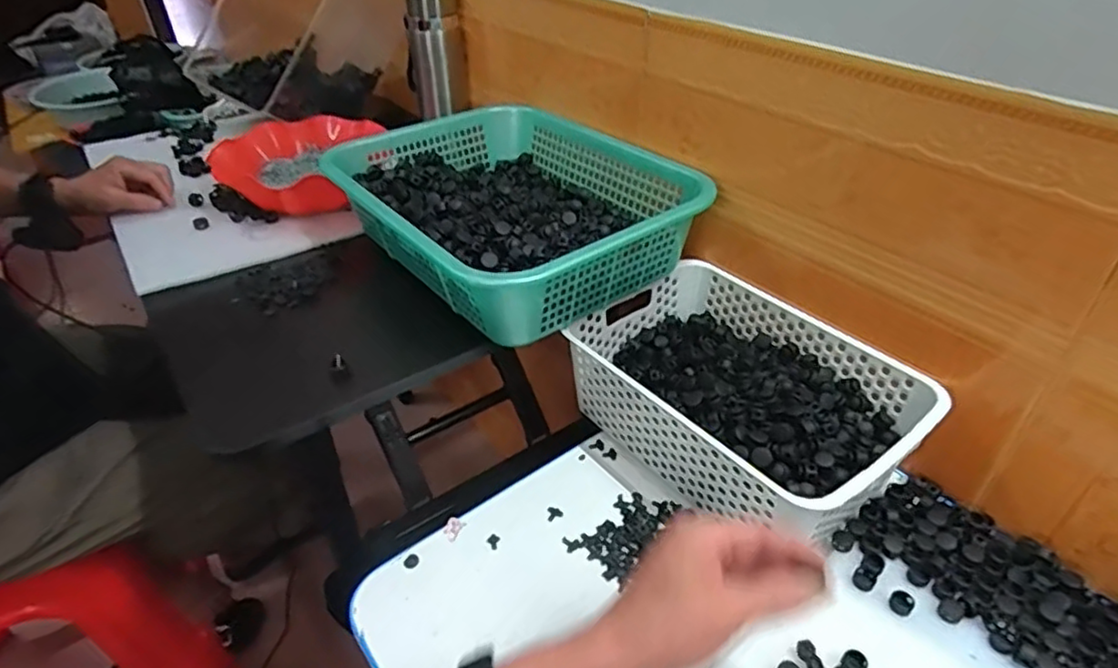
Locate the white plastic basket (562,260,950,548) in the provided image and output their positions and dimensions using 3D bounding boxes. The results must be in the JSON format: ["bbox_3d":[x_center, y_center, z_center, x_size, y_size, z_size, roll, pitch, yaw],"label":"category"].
[{"bbox_3d":[0.174,0.060,0.639,0.204,0.099,0.304,-28,45,-29],"label":"white plastic basket"}]

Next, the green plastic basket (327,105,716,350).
[{"bbox_3d":[-0.053,-0.146,0.735,0.289,0.090,0.379,-27,45,-29],"label":"green plastic basket"}]

